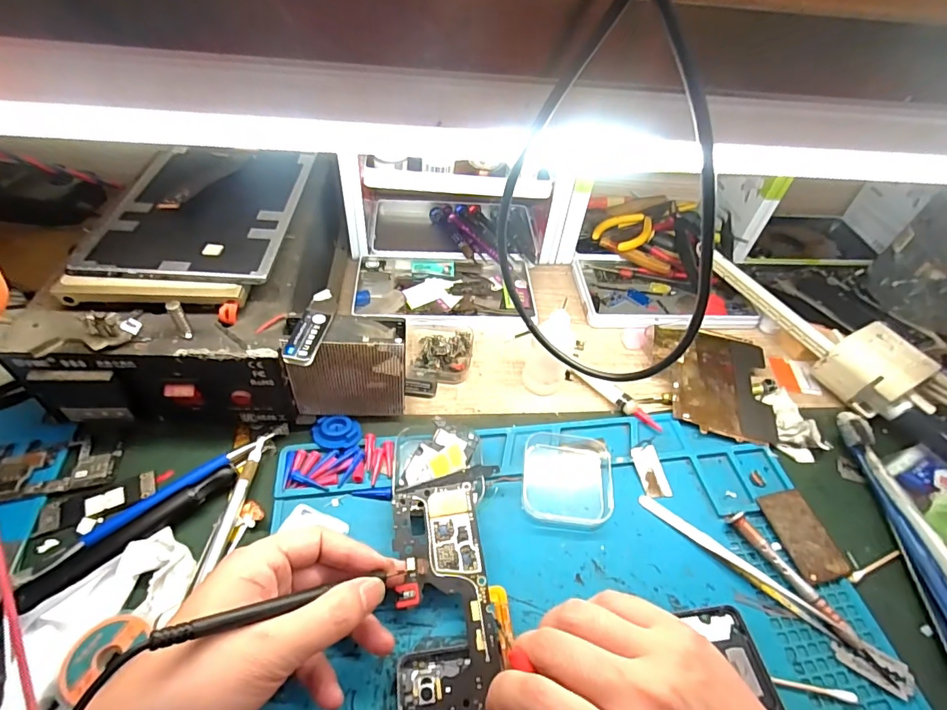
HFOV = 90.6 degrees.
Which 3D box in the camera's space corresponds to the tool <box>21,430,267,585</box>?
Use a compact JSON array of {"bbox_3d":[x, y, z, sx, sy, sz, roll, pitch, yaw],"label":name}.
[{"bbox_3d":[-0.209,0.094,0.309,0.151,0.008,0.017,-31,58,-28],"label":"tool"}]

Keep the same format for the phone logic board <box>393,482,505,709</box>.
[{"bbox_3d":[-0.016,0.140,0.281,0.054,0.008,0.122,-9,57,-6],"label":"phone logic board"}]

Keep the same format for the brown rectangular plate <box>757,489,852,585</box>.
[{"bbox_3d":[0.234,0.126,0.332,0.037,0.004,0.060,-8,52,-9],"label":"brown rectangular plate"}]

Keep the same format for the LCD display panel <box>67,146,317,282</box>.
[{"bbox_3d":[-0.204,-0.119,0.363,0.125,0.006,0.171,3,49,-6],"label":"LCD display panel"}]

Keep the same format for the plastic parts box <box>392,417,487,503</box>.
[{"bbox_3d":[-0.025,0.075,0.338,0.062,0.023,0.056,1,49,-5],"label":"plastic parts box"}]

